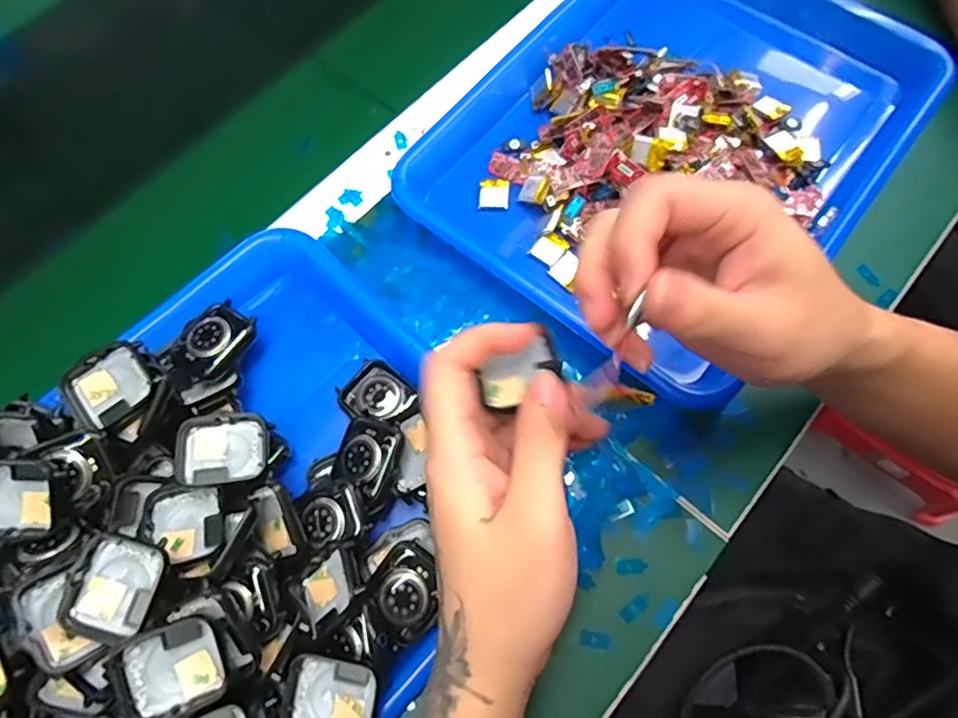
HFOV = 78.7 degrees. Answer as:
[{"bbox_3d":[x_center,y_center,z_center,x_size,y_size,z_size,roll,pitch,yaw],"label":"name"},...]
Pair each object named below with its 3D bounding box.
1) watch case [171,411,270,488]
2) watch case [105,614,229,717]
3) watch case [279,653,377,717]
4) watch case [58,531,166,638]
[{"bbox_3d":[-0.132,0.046,0.299,0.043,0.013,0.037,-10,70,-2],"label":"watch case"},{"bbox_3d":[-0.133,0.134,0.252,0.044,0.010,0.037,-22,89,-15],"label":"watch case"},{"bbox_3d":[-0.068,0.154,0.263,0.041,0.012,0.036,7,70,4],"label":"watch case"},{"bbox_3d":[-0.162,0.101,0.260,0.034,0.011,0.041,17,71,8],"label":"watch case"}]

